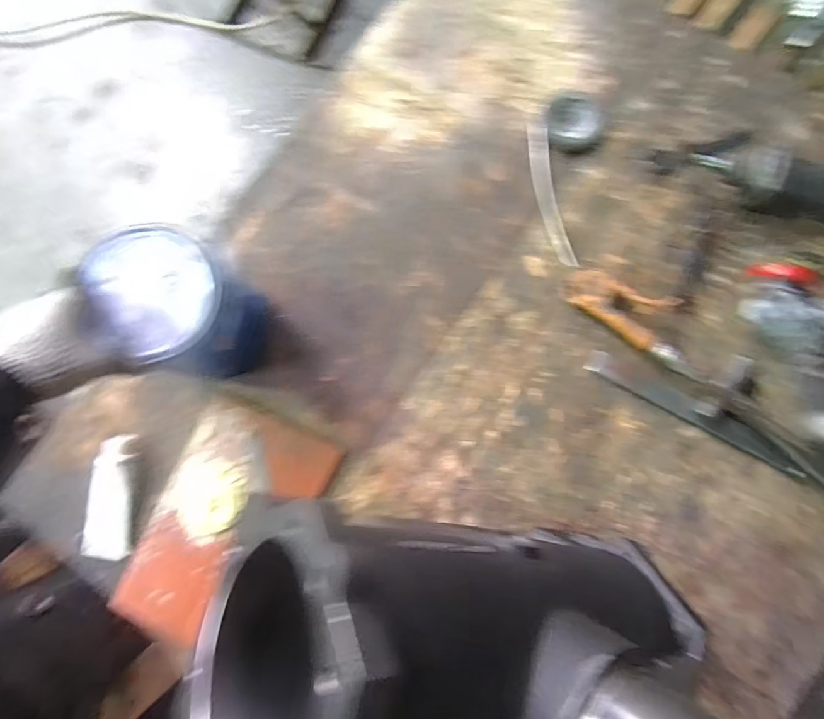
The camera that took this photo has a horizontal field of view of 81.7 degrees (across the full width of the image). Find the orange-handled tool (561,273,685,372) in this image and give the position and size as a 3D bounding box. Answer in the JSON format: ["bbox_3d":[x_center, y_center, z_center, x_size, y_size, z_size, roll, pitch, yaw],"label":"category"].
[{"bbox_3d":[0.272,-0.062,0.590,0.162,0.021,0.071,37,87,18],"label":"orange-handled tool"}]

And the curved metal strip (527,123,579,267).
[{"bbox_3d":[0.182,-0.219,0.633,0.030,0.007,0.200,-11,81,8],"label":"curved metal strip"}]

